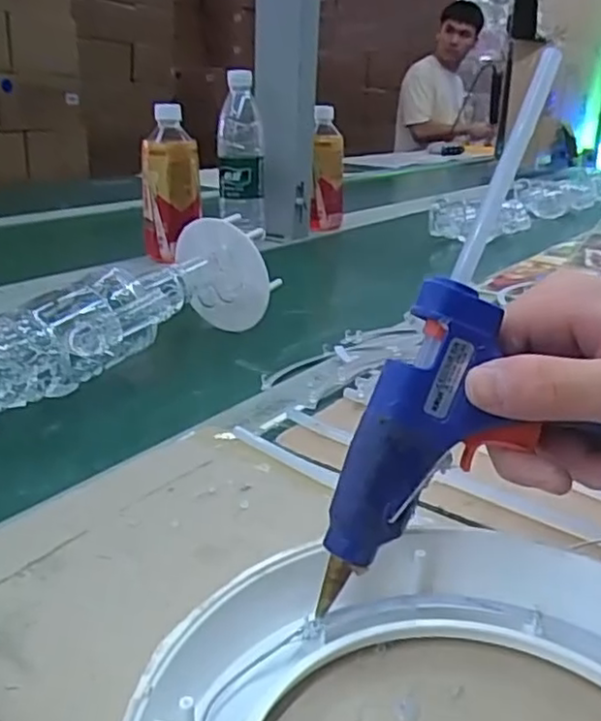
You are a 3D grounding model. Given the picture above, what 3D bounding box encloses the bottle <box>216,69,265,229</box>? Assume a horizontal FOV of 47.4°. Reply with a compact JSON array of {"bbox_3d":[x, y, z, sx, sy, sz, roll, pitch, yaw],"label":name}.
[{"bbox_3d":[-0.083,-0.282,0.951,0.063,0.212,0.068,0,23,-5],"label":"bottle"}]

